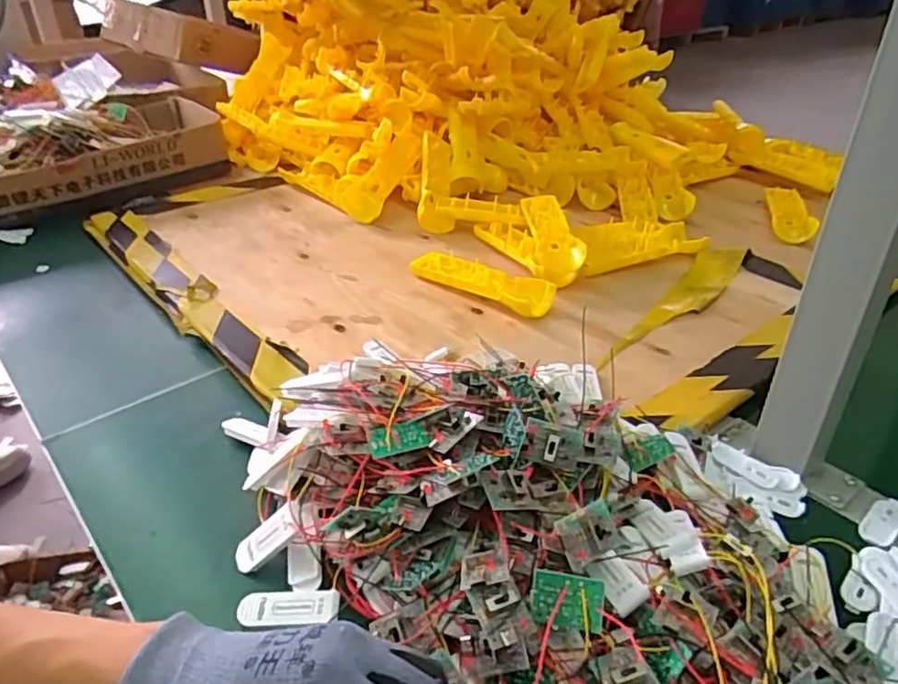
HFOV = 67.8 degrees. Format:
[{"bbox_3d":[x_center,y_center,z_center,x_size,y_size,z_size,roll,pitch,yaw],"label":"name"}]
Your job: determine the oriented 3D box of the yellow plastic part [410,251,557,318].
[{"bbox_3d":[0.033,-0.064,0.711,0.169,0.026,0.050,24,40,33],"label":"yellow plastic part"}]

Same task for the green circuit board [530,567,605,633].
[{"bbox_3d":[0.059,0.130,0.336,0.036,0.027,0.004,4,-1,17],"label":"green circuit board"}]

